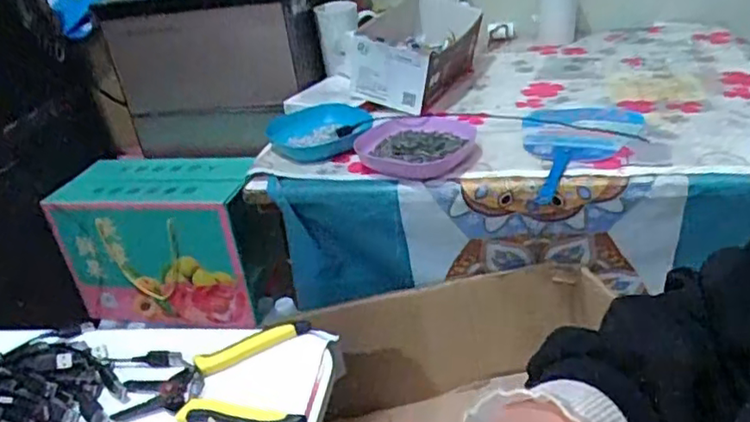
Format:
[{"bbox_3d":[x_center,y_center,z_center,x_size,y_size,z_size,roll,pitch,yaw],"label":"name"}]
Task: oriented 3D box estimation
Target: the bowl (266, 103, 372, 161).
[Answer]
[{"bbox_3d":[-0.077,-0.110,0.876,0.139,0.036,0.121,-6,30,3],"label":"bowl"}]

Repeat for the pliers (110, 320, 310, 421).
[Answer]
[{"bbox_3d":[-0.130,0.138,0.523,0.155,0.016,0.113,-4,30,6],"label":"pliers"}]

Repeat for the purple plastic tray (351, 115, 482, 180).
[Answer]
[{"bbox_3d":[0.054,-0.082,0.804,0.149,0.032,0.131,-2,30,11],"label":"purple plastic tray"}]

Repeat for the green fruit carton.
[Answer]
[{"bbox_3d":[-0.350,0.056,1.079,0.321,0.241,0.134,1,31,15],"label":"green fruit carton"}]

